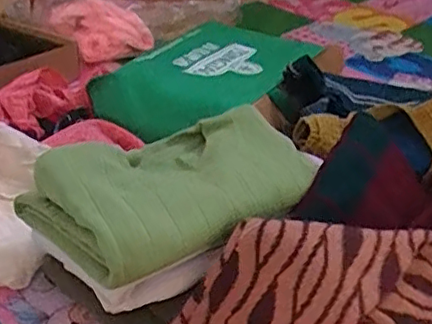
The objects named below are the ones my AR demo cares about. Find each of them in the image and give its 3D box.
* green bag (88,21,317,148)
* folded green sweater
[{"bbox_3d":[-0.022,-0.160,1.109,0.432,0.073,0.306,-15,36,-22],"label":"green bag"},{"bbox_3d":[-0.044,0.009,0.687,0.304,0.069,0.214,-28,42,-36],"label":"folded green sweater"}]

